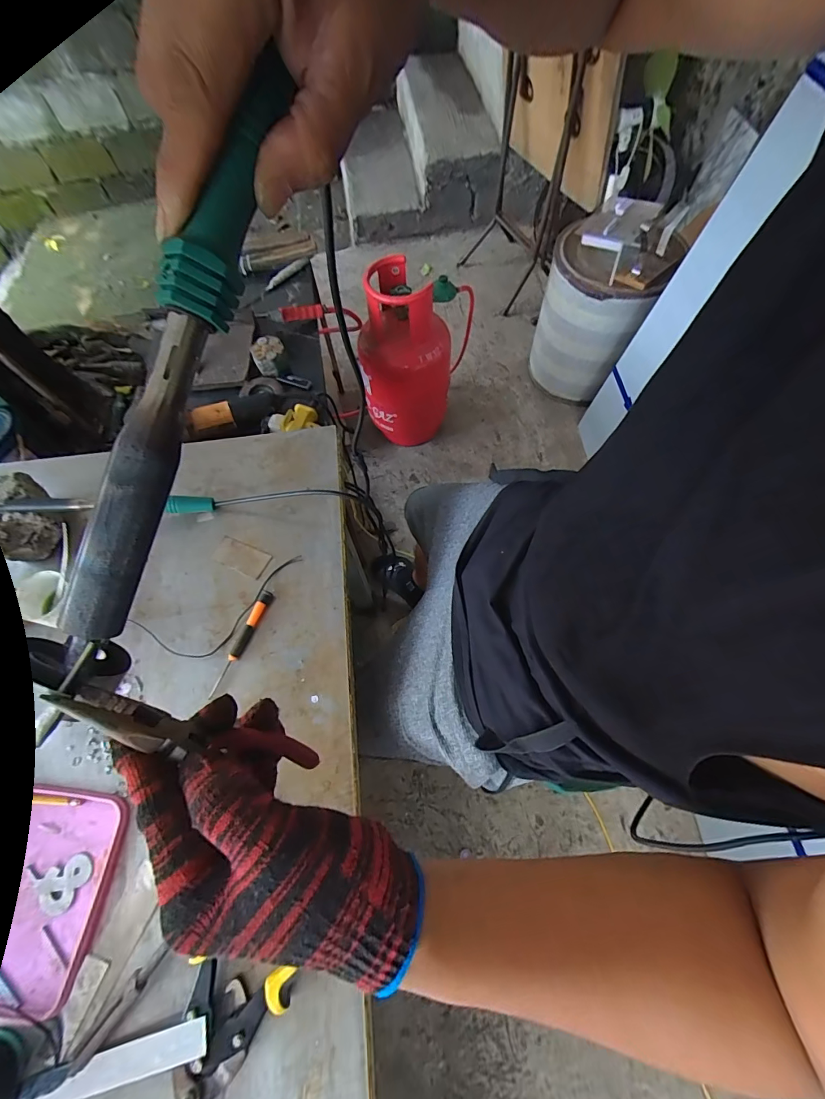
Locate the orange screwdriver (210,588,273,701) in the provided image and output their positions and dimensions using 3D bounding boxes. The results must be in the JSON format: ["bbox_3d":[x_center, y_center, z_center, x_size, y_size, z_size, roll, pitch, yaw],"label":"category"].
[{"bbox_3d":[-0.220,0.116,0.534,0.015,0.014,0.142,21,68,9],"label":"orange screwdriver"}]

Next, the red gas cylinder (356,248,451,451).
[{"bbox_3d":[-0.020,-0.610,1.367,0.278,0.529,0.244,2,66,2],"label":"red gas cylinder"}]

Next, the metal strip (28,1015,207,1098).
[{"bbox_3d":[-0.270,0.466,0.375,0.182,0.005,0.027,-21,65,1],"label":"metal strip"}]

